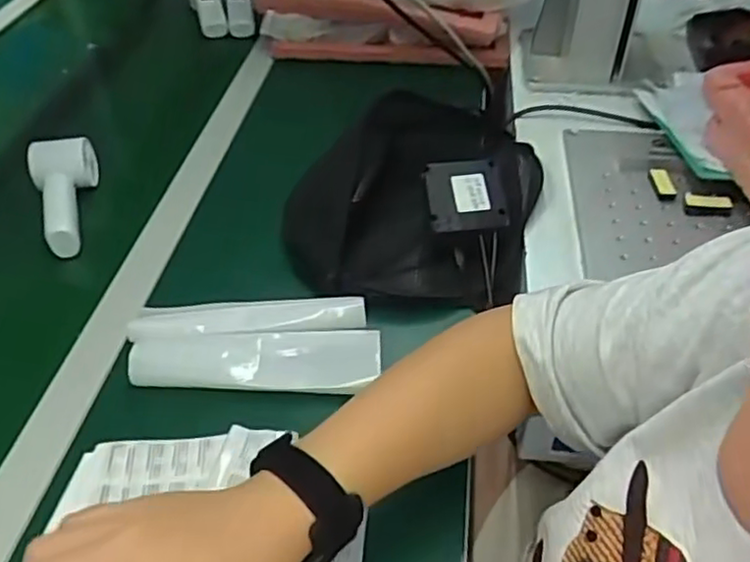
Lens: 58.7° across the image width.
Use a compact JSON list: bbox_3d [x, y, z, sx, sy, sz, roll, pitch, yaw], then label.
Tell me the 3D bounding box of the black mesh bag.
[{"bbox_3d":[0.044,-0.109,0.701,0.248,0.076,0.318,3,44,3],"label":"black mesh bag"}]

